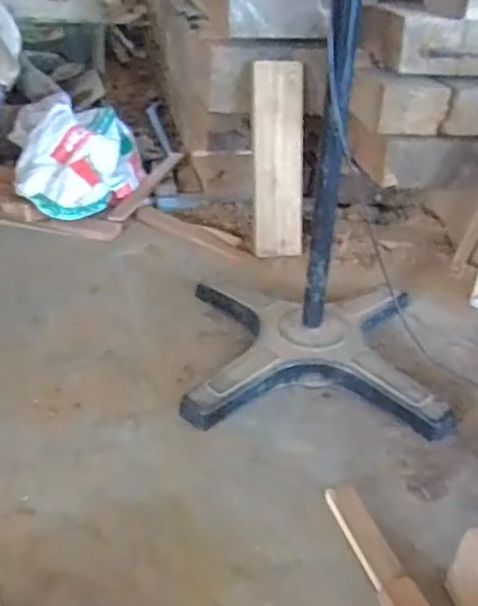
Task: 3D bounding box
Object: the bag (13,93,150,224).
[{"bbox_3d":[-0.433,-0.390,1.734,0.346,0.215,0.359,-4,33,-11],"label":"bag"}]

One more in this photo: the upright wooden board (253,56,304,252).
[{"bbox_3d":[0.096,-0.347,1.591,0.117,0.464,0.043,-4,13,-12],"label":"upright wooden board"}]

